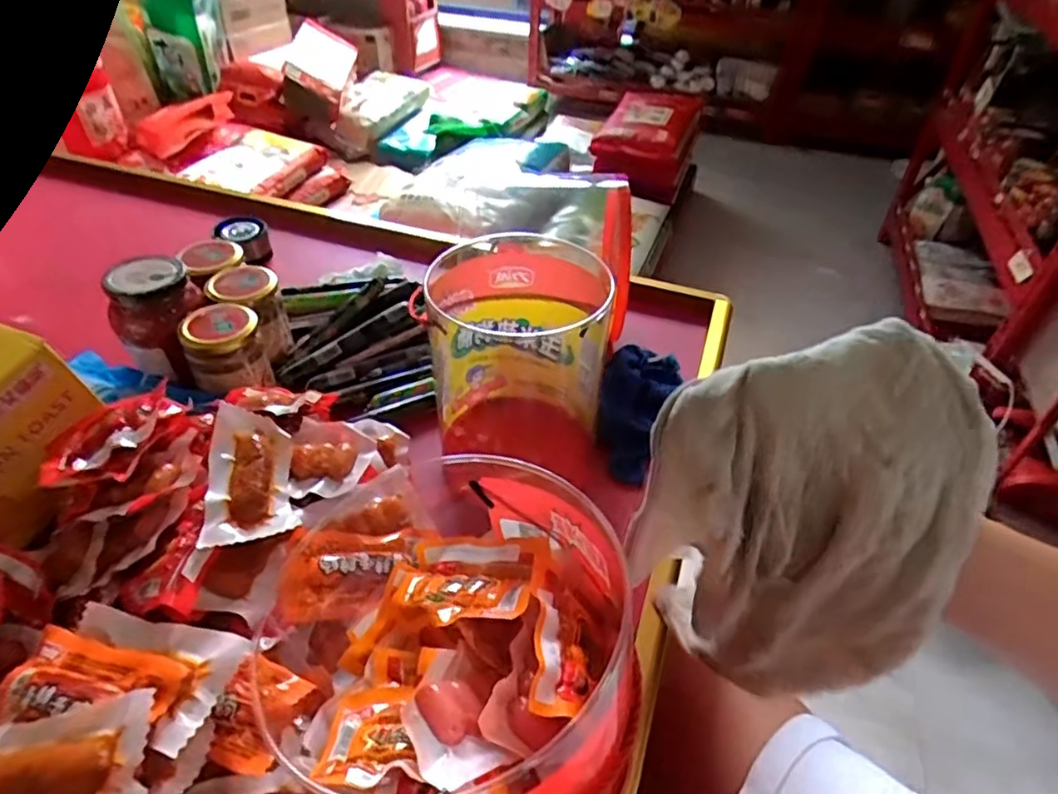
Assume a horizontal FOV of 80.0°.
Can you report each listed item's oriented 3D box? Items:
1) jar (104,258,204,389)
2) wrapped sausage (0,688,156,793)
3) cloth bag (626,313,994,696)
[{"bbox_3d":[-0.341,-0.074,0.583,0.069,0.086,0.076,3,43,0],"label":"jar"},{"bbox_3d":[-0.232,0.179,0.299,0.096,0.026,0.058,-5,44,-8],"label":"wrapped sausage"},{"bbox_3d":[0.134,0.074,0.340,0.142,0.223,0.084,17,45,14],"label":"cloth bag"}]

